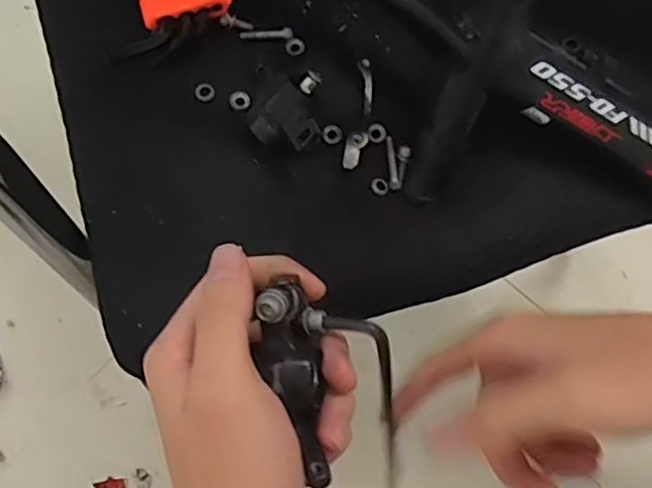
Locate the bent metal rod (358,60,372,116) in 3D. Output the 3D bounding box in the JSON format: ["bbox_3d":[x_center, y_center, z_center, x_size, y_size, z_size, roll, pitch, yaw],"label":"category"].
[{"bbox_3d":[0.026,-0.098,0.382,0.007,0.008,0.034,-7,76,-3],"label":"bent metal rod"}]

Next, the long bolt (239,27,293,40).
[{"bbox_3d":[-0.038,-0.136,0.392,0.033,0.004,0.008,0,76,-2],"label":"long bolt"}]

